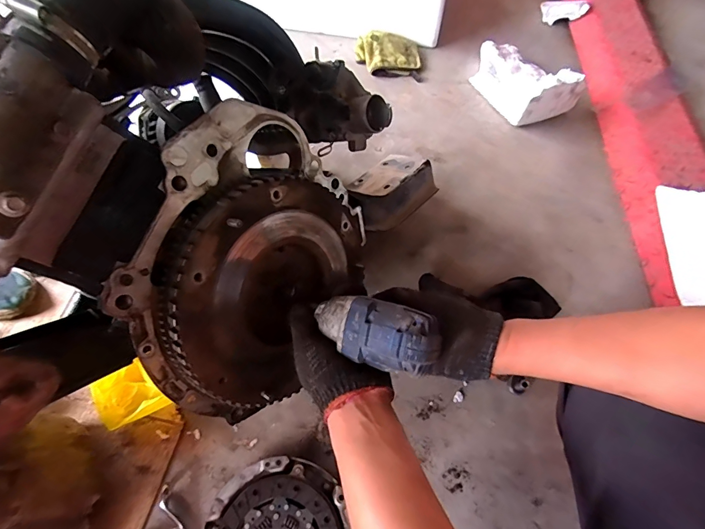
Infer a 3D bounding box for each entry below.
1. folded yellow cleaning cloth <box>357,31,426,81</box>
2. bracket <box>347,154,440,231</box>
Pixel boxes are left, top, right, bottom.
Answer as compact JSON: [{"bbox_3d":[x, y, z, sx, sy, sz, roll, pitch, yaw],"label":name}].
[{"bbox_3d":[0.112,-0.630,1.136,0.200,0.040,0.162,-2,62,-2],"label":"folded yellow cleaning cloth"},{"bbox_3d":[0.066,-0.163,0.786,0.148,0.076,0.209,41,69,19],"label":"bracket"}]

